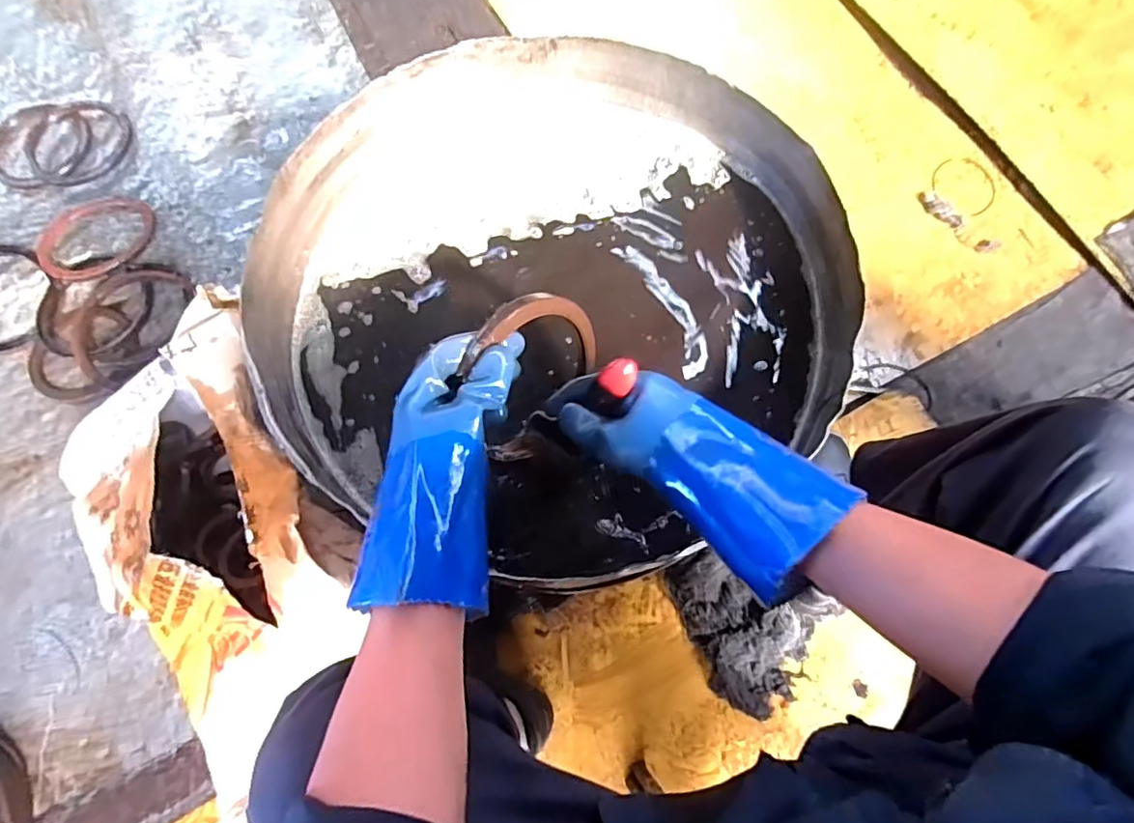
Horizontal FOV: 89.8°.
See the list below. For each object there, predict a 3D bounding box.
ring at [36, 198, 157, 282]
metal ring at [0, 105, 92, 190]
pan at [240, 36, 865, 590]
[{"bbox_3d":[-0.740,-0.283,0.893,0.168,0.019,0.159,0,71,-1],"label":"ring"},{"bbox_3d":[-0.889,-0.445,0.959,0.164,0.011,0.164,0,71,-1],"label":"metal ring"},{"bbox_3d":[0.001,-0.135,0.571,0.538,0.103,0.533,0,71,-1],"label":"pan"}]

